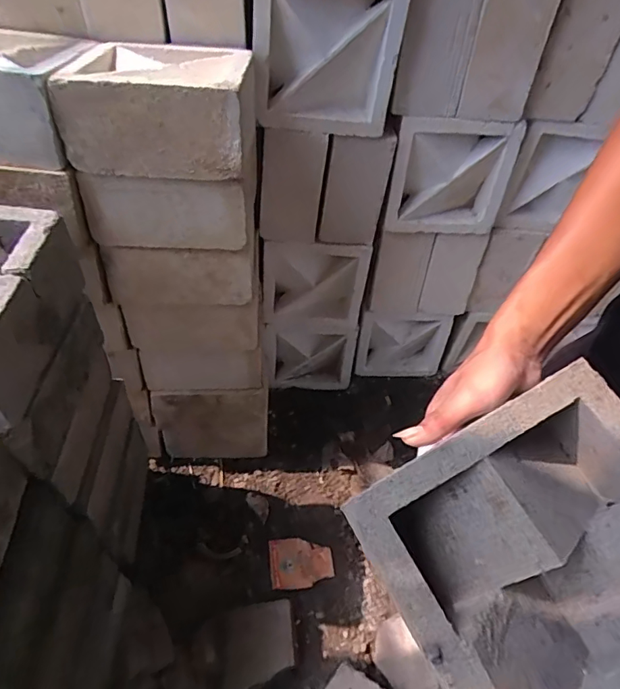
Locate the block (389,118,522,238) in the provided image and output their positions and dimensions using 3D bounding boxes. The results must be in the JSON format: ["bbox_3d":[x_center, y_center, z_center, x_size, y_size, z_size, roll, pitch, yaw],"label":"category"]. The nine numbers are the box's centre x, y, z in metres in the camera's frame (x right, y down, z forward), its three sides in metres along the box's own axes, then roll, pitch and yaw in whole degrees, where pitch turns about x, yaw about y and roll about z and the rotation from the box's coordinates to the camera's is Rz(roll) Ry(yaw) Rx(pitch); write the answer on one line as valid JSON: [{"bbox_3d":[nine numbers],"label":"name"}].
[{"bbox_3d":[0.244,-0.288,0.830,0.208,0.192,0.061,-7,47,-11],"label":"block"}]

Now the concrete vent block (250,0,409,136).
[{"bbox_3d":[0.018,-0.423,0.693,0.206,0.198,0.077,-7,47,-12],"label":"concrete vent block"}]

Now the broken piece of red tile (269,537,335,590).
[{"bbox_3d":[-0.015,0.388,0.857,0.110,0.015,0.084,-3,46,-8],"label":"broken piece of red tile"}]

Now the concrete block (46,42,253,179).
[{"bbox_3d":[-0.175,-0.296,0.588,0.194,0.095,0.198,1,46,-4],"label":"concrete block"}]

